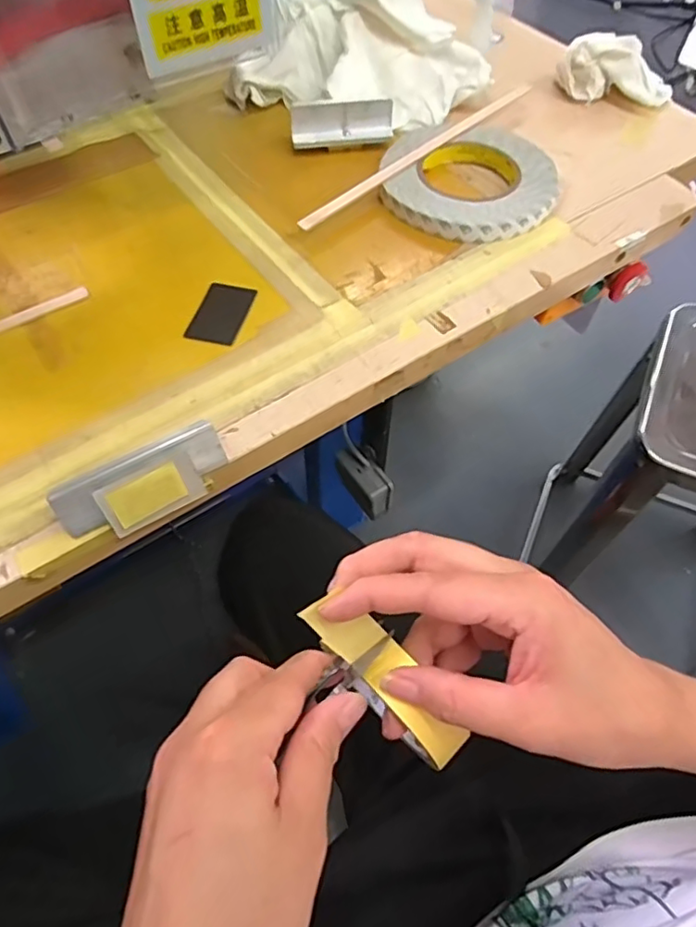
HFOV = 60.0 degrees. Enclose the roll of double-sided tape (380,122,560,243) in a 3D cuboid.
[{"bbox_3d":[0.098,-0.238,0.498,0.136,0.018,0.153,1,57,1],"label":"roll of double-sided tape"}]

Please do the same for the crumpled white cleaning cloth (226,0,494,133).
[{"bbox_3d":[0.011,-0.389,0.561,0.240,0.074,0.161,13,58,8],"label":"crumpled white cleaning cloth"}]

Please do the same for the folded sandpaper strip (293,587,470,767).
[{"bbox_3d":[0.022,0.107,0.302,0.028,0.019,0.110,-41,94,-23],"label":"folded sandpaper strip"}]

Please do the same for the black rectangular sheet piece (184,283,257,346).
[{"bbox_3d":[-0.088,-0.106,0.419,0.036,0.004,0.056,11,58,7],"label":"black rectangular sheet piece"}]

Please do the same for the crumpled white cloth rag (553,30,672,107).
[{"bbox_3d":[0.253,-0.370,0.568,0.100,0.050,0.034,8,57,5],"label":"crumpled white cloth rag"}]

